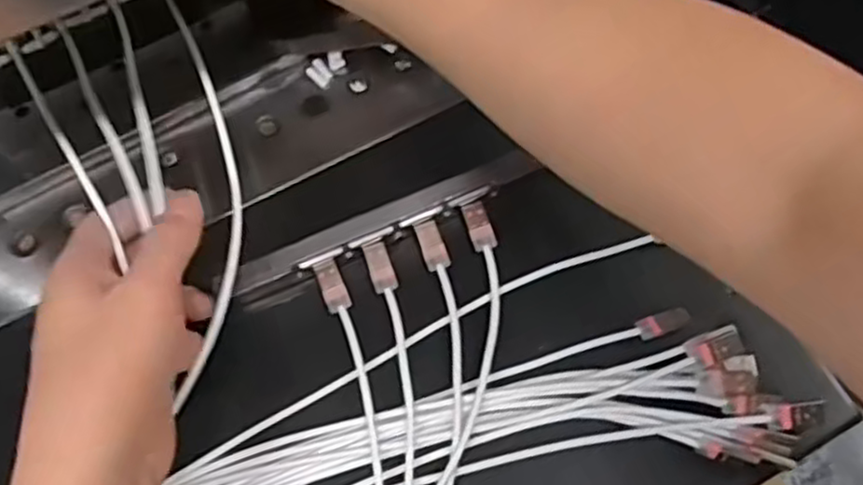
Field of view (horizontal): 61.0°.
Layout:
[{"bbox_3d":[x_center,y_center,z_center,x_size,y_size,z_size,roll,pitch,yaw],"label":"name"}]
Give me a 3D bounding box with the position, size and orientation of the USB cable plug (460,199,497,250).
[{"bbox_3d":[0.026,-0.010,0.394,0.013,0.004,0.027,-17,69,-5],"label":"USB cable plug"}]

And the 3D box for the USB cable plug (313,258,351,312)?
[{"bbox_3d":[-0.052,0.022,0.385,0.013,0.004,0.028,-19,69,-6],"label":"USB cable plug"}]

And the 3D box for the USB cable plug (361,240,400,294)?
[{"bbox_3d":[-0.027,0.012,0.388,0.013,0.004,0.029,-18,69,-6],"label":"USB cable plug"}]

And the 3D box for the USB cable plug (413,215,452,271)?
[{"bbox_3d":[0.000,0.000,0.391,0.013,0.004,0.029,-18,69,-5],"label":"USB cable plug"}]

